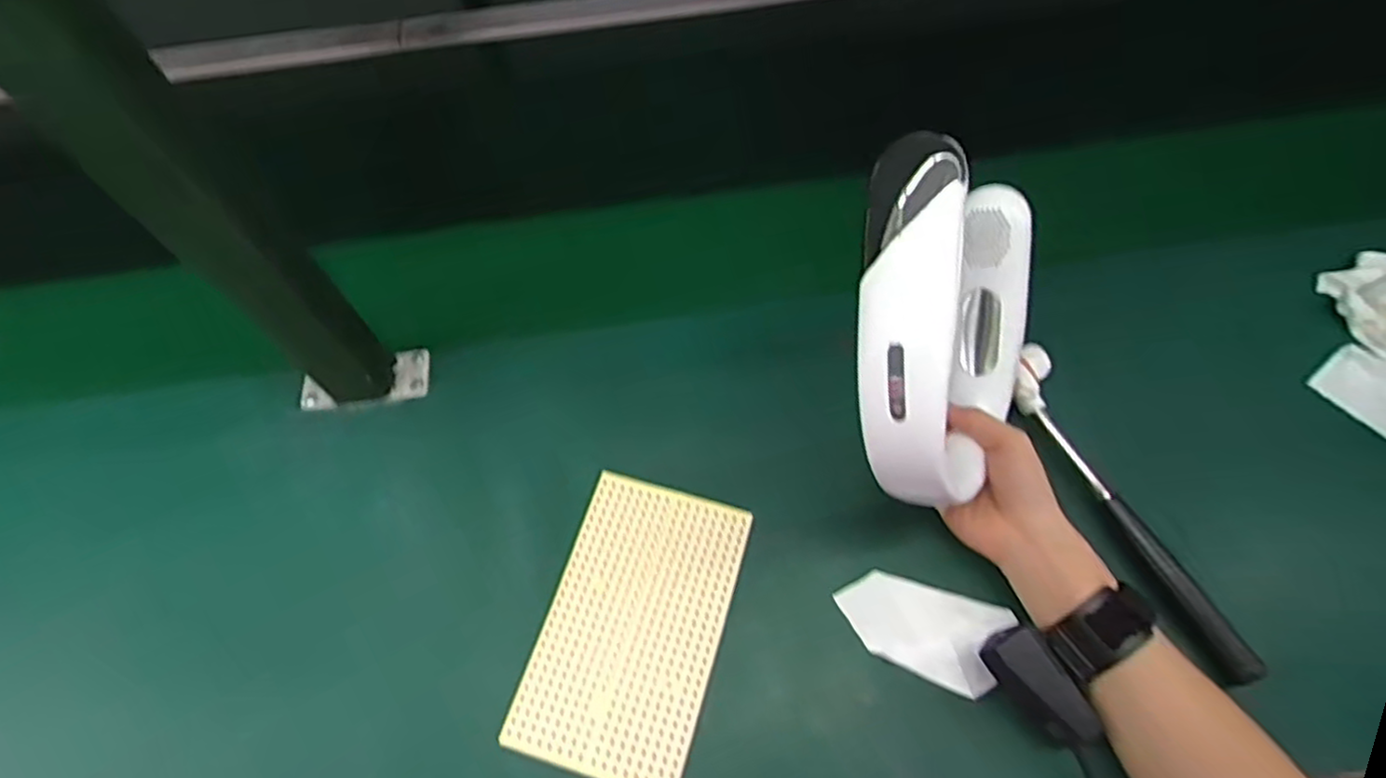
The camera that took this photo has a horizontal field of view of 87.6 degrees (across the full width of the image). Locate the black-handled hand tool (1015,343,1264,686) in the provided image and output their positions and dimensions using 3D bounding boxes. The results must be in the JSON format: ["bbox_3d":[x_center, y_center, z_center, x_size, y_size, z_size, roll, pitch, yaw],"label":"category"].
[{"bbox_3d":[0.290,0.079,0.497,0.032,0.026,0.244,-20,63,-8],"label":"black-handled hand tool"}]

